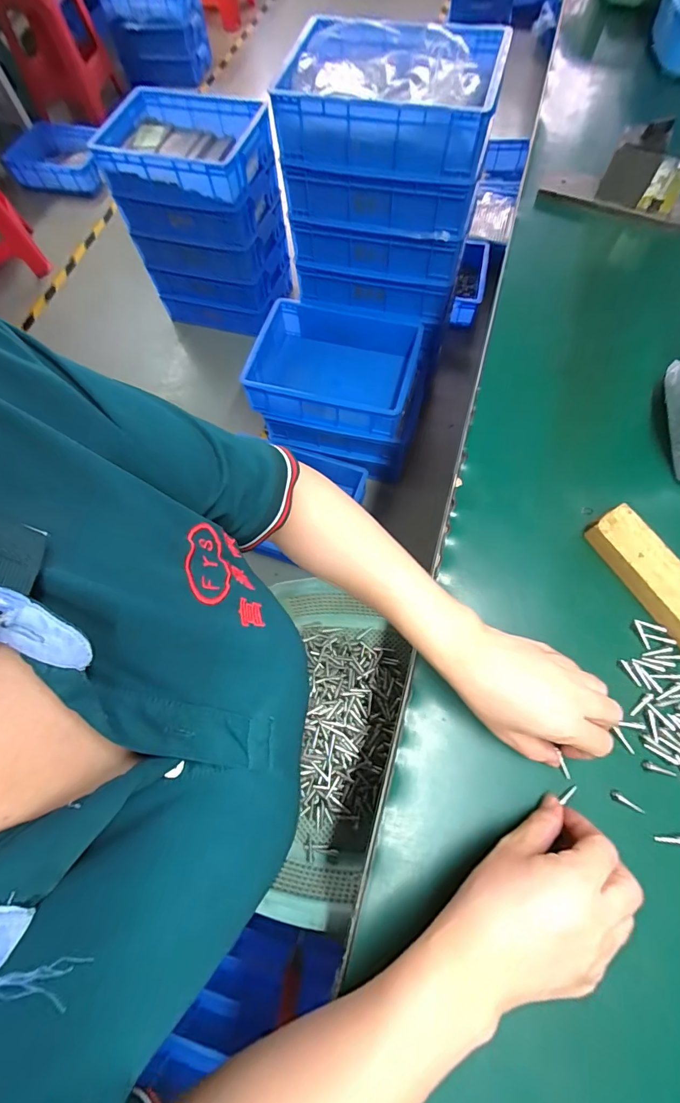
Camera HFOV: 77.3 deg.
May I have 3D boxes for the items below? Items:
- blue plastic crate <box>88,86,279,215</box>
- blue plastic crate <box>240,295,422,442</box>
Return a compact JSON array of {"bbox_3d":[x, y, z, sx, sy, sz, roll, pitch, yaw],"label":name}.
[{"bbox_3d":[-0.434,-1.118,1.179,0.465,0.118,0.304,11,69,8],"label":"blue plastic crate"},{"bbox_3d":[-0.011,-0.484,1.131,0.397,0.128,0.305,13,70,8],"label":"blue plastic crate"}]

